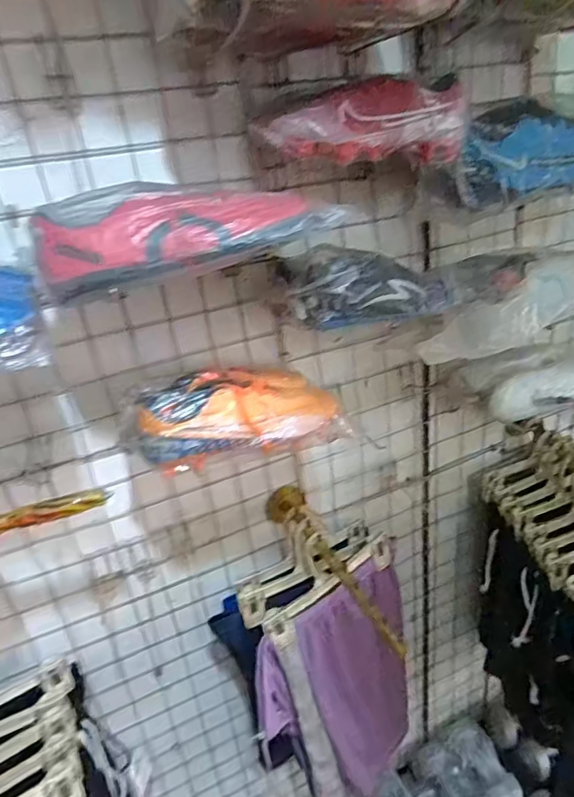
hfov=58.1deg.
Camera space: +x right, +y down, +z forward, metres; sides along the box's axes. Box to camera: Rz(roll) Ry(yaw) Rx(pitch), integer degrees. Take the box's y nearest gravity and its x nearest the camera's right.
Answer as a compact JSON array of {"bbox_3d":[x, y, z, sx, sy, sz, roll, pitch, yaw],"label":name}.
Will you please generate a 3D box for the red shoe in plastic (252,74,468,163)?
[{"bbox_3d":[0.087,-0.290,0.546,0.223,0.078,0.086,-23,30,-31],"label":"red shoe in plastic"}]

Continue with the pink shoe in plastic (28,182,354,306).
[{"bbox_3d":[-0.091,-0.157,0.483,0.280,0.080,0.075,-11,26,-10],"label":"pink shoe in plastic"}]

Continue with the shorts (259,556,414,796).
[{"bbox_3d":[0.107,0.519,0.895,0.298,0.463,0.070,-22,30,-30],"label":"shorts"}]

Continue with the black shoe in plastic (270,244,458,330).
[{"bbox_3d":[0.086,-0.138,0.621,0.206,0.078,0.088,-9,25,-4],"label":"black shoe in plastic"}]

